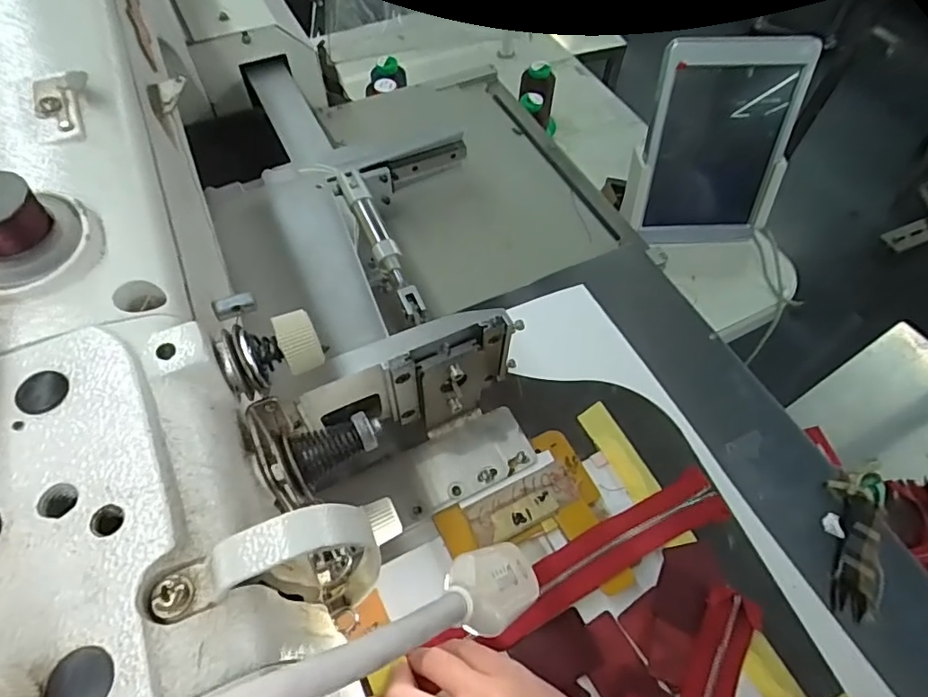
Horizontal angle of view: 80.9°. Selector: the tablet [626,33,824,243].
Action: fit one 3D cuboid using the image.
[{"bbox_3d":[0.267,-0.211,0.576,0.161,0.214,0.029,-2,39,-3],"label":"tablet"}]

